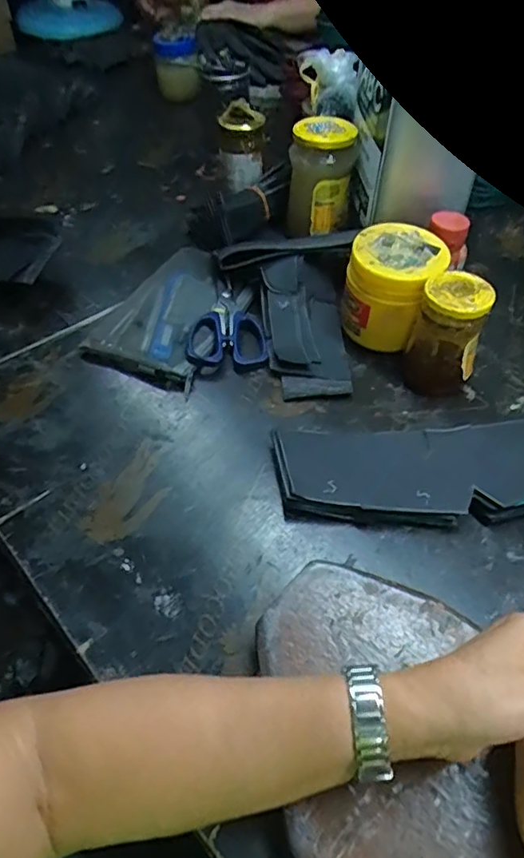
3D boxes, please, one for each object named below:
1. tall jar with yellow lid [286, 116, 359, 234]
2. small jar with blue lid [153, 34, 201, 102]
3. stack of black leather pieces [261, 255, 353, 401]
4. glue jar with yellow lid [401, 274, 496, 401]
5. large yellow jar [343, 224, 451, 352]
[{"bbox_3d":[0.069,-0.293,0.653,0.071,0.114,0.077,0,52,0],"label":"tall jar with yellow lid"},{"bbox_3d":[-0.142,-0.603,0.940,0.070,0.082,0.062,-2,52,-1],"label":"small jar with blue lid"},{"bbox_3d":[0.046,-0.104,0.573,0.079,0.026,0.161,-1,60,-9],"label":"stack of black leather pieces"},{"bbox_3d":[0.171,-0.089,0.522,0.059,0.103,0.060,0,52,0],"label":"glue jar with yellow lid"},{"bbox_3d":[0.130,-0.140,0.564,0.085,0.096,0.087,0,52,0],"label":"large yellow jar"}]

